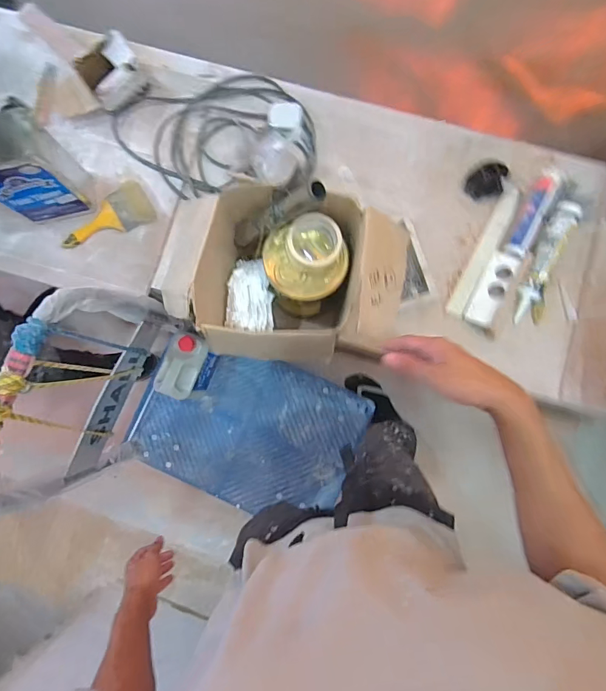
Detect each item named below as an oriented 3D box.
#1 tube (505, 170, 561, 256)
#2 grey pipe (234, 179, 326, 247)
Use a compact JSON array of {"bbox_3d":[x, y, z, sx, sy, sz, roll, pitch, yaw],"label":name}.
[{"bbox_3d":[0.563,-0.328,0.997,0.057,0.054,0.234,29,86,3],"label":"tube"},{"bbox_3d":[-0.060,-0.235,0.757,0.050,0.250,0.051,-2,83,-42],"label":"grey pipe"}]

